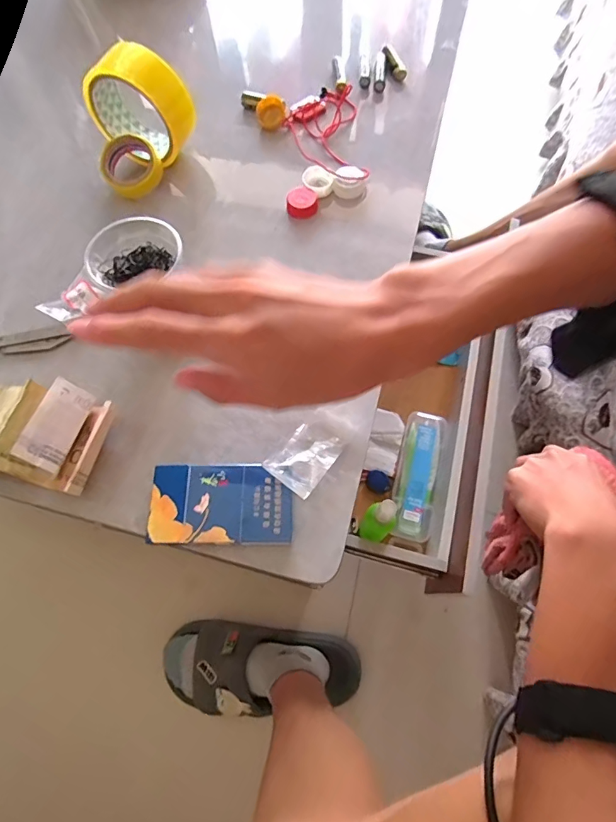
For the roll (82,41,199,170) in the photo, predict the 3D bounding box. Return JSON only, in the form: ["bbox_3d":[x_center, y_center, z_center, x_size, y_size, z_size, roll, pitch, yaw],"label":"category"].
[{"bbox_3d":[-0.158,-0.289,0.430,0.097,0.085,0.042,20,69,10],"label":"roll"}]

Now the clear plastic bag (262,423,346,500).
[{"bbox_3d":[-0.002,0.033,0.330,0.037,0.025,0.054,31,71,14],"label":"clear plastic bag"}]

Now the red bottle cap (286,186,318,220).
[{"bbox_3d":[-0.006,-0.202,0.438,0.029,0.015,0.027,-1,67,1],"label":"red bottle cap"}]

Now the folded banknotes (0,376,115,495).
[{"bbox_3d":[-0.213,0.010,0.326,0.127,0.054,0.071,11,68,6],"label":"folded banknotes"}]

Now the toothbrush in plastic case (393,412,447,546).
[{"bbox_3d":[0.142,0.078,0.570,0.051,0.020,0.163,12,68,7],"label":"toothbrush in plastic case"}]

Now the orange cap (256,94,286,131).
[{"bbox_3d":[-0.041,-0.319,0.483,0.034,0.011,0.034,0,96,2],"label":"orange cap"}]

